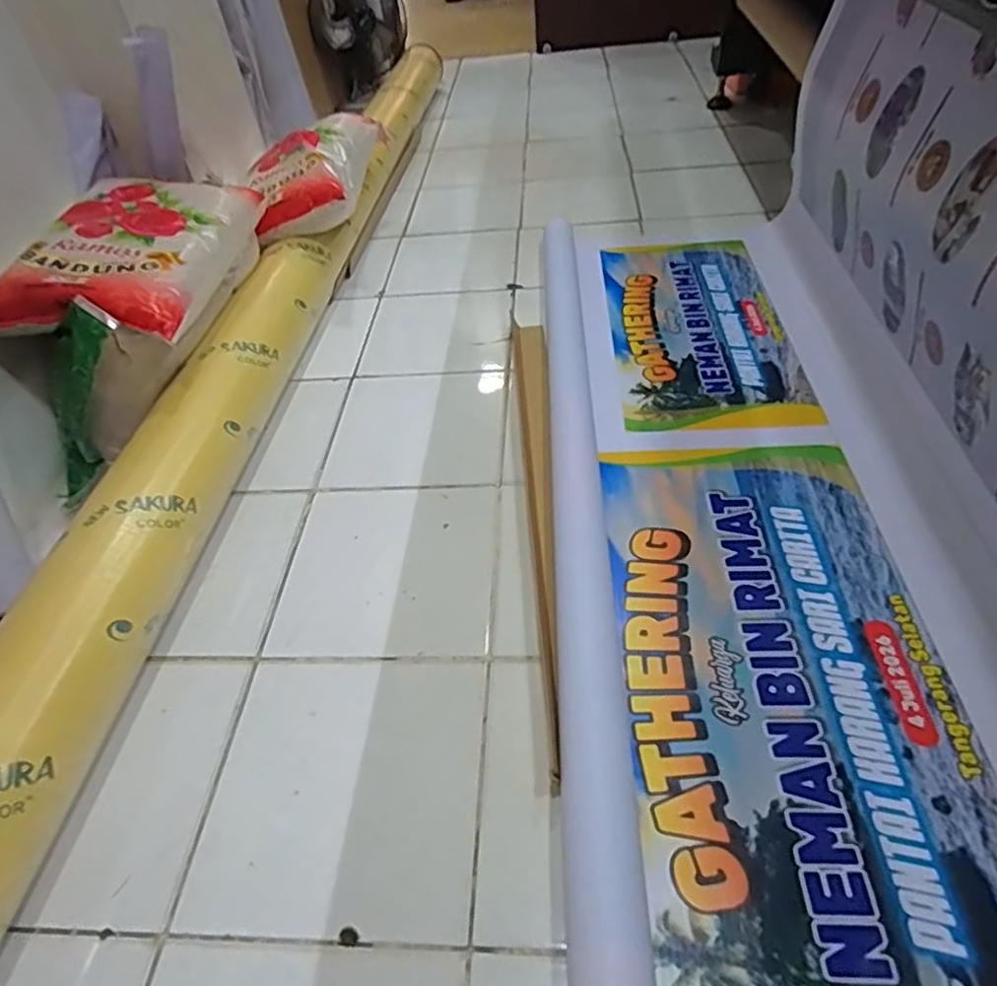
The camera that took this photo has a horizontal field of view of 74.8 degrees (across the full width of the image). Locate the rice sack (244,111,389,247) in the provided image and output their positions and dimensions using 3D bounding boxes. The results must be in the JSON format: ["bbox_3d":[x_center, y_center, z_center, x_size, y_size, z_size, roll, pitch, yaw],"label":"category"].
[{"bbox_3d":[-0.416,-0.714,1.447,0.240,0.114,0.499,2,47,5],"label":"rice sack"}]

